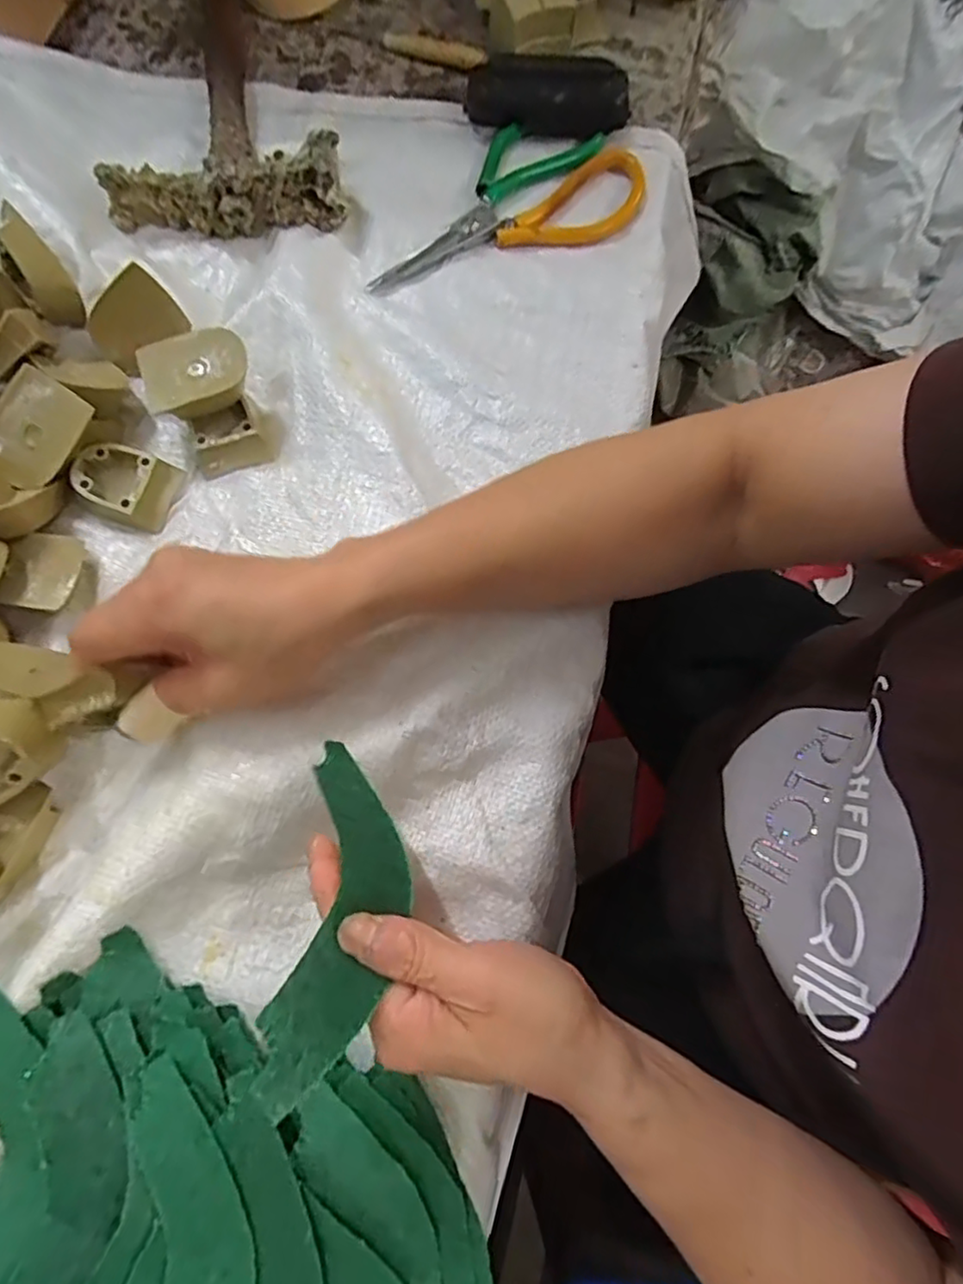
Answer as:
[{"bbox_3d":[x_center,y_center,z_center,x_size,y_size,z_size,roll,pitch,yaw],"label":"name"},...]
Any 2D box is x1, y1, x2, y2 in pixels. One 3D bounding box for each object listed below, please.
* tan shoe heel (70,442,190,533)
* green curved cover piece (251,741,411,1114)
[{"bbox_3d":[-0.194,-0.086,0.342,0.050,0.018,0.039,15,74,3],"label":"tan shoe heel"},{"bbox_3d":[-0.049,0.096,0.237,0.045,0.006,0.133,21,37,-19],"label":"green curved cover piece"}]

